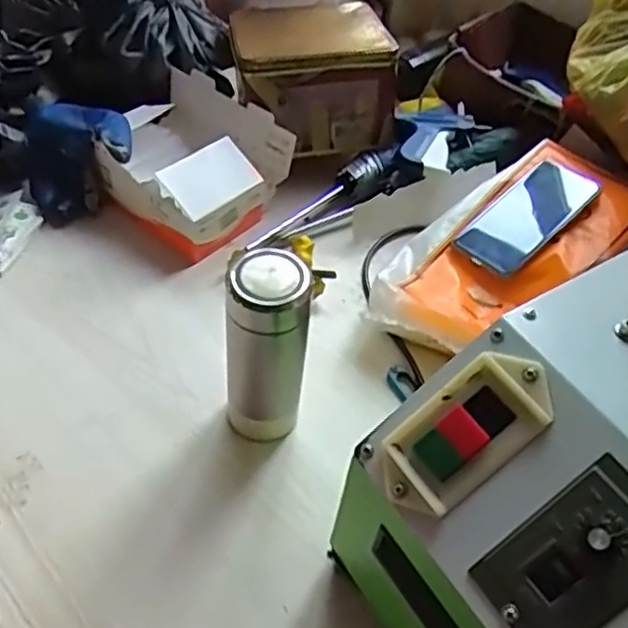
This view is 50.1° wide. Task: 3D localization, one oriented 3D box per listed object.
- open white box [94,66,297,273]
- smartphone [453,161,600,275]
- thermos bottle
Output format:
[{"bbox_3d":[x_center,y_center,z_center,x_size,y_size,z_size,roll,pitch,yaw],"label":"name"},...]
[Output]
[{"bbox_3d":[-0.145,-0.174,0.768,0.196,0.087,0.168,34,55,22],"label":"open white box"},{"bbox_3d":[0.232,-0.106,0.726,0.158,0.016,0.073,-38,61,-12],"label":"smartphone"},{"bbox_3d":[-0.038,0.034,0.545,0.059,0.187,0.058,4,49,-3],"label":"thermos bottle"}]

